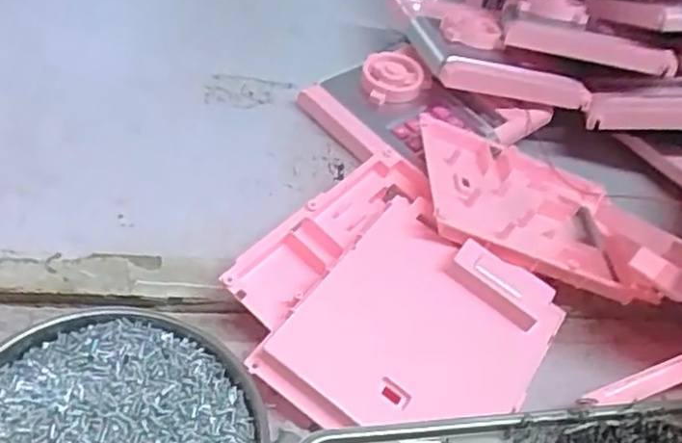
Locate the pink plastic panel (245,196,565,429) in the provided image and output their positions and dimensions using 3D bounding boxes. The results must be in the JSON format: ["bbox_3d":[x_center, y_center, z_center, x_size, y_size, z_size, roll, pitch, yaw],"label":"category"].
[{"bbox_3d":[0.043,0.064,0.395,0.125,0.022,0.139,37,73,6],"label":"pink plastic panel"}]

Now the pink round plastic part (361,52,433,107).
[{"bbox_3d":[0.044,-0.113,0.549,0.053,0.016,0.057,11,42,-7],"label":"pink round plastic part"}]

